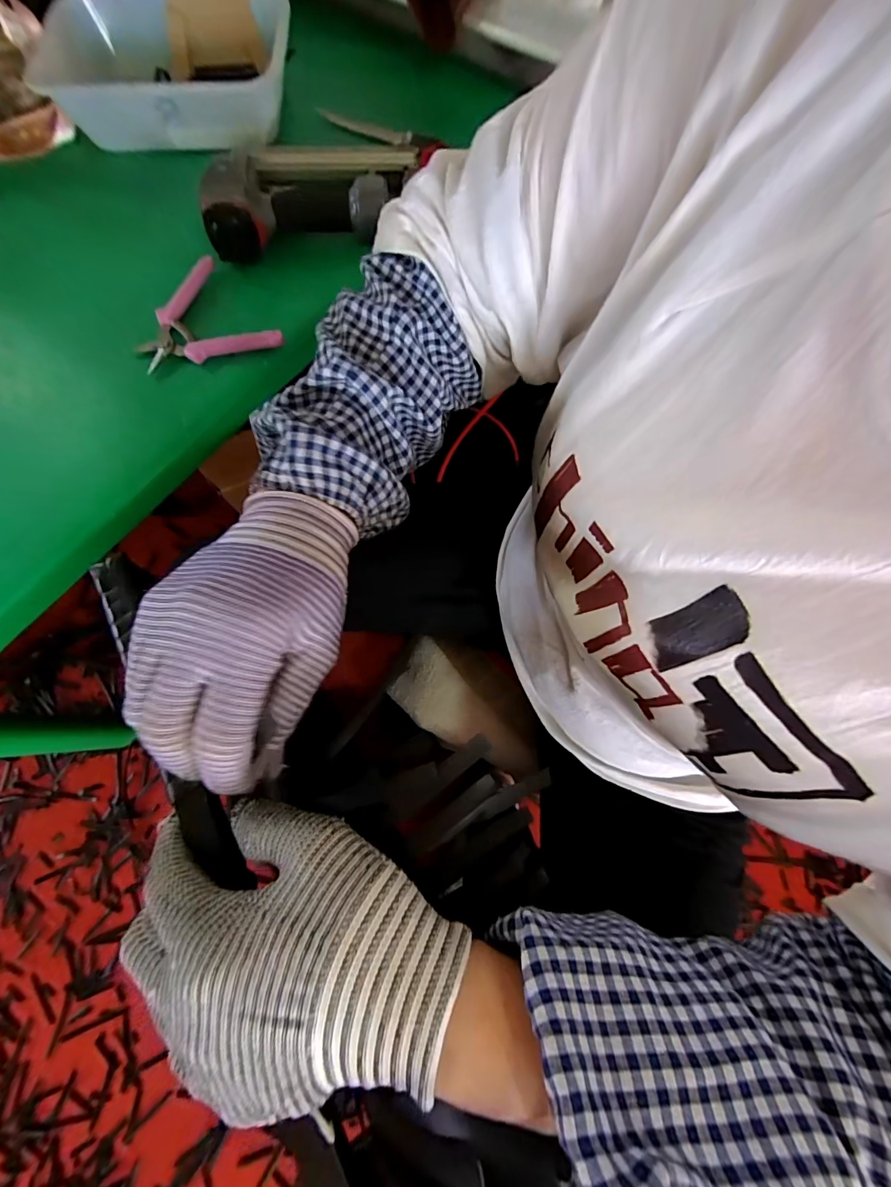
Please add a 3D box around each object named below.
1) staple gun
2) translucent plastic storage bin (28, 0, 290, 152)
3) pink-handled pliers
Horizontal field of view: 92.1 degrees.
[{"bbox_3d":[-0.145,-0.448,0.478,0.235,0.067,0.127,-15,74,-8],"label":"staple gun"},{"bbox_3d":[-0.333,-0.619,0.526,0.293,0.085,0.188,1,72,-3],"label":"translucent plastic storage bin"},{"bbox_3d":[-0.251,-0.297,0.451,0.142,0.019,0.127,-12,74,-7],"label":"pink-handled pliers"}]

